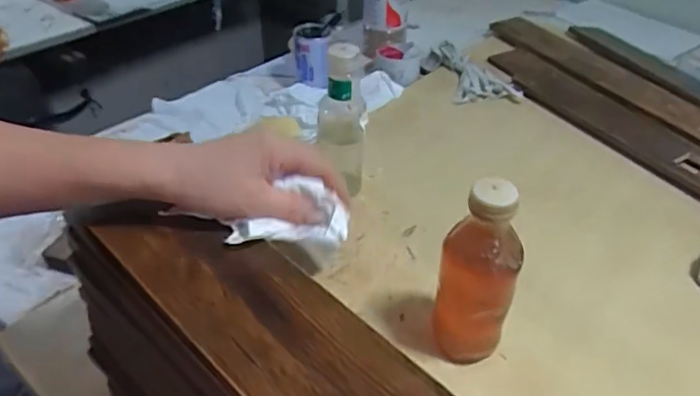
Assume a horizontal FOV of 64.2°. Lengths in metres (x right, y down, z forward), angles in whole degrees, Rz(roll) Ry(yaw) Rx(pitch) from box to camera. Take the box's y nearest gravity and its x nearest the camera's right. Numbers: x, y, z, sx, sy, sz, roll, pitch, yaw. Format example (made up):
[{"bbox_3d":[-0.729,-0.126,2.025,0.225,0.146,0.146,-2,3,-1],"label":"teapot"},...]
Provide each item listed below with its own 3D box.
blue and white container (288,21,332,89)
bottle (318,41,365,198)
[{"bbox_3d":[-0.069,-0.247,0.977,0.066,0.093,0.061,-7,40,-10],"label":"blue and white container"},{"bbox_3d":[-0.012,-0.096,0.720,0.058,0.203,0.057,-8,40,-11],"label":"bottle"}]

